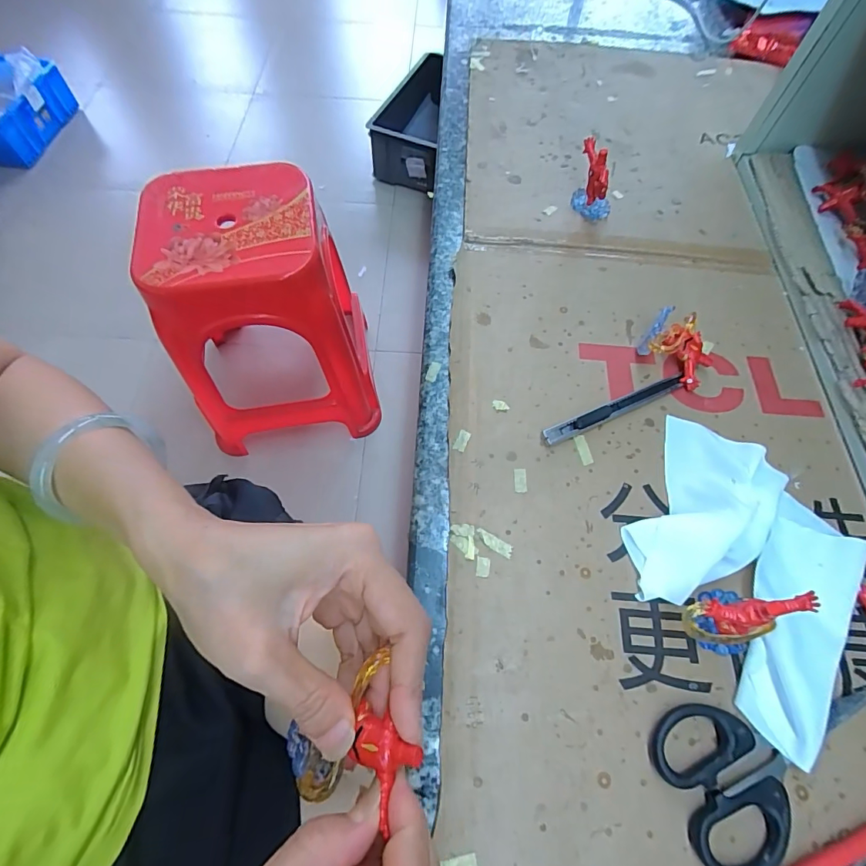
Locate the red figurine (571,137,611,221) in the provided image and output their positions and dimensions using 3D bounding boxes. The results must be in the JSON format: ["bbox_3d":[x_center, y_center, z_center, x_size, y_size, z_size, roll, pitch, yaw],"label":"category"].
[{"bbox_3d":[0.139,-0.214,0.371,0.027,0.052,0.040,-3,64,-3],"label":"red figurine"}]

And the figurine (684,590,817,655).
[{"bbox_3d":[0.160,0.100,0.229,0.055,0.044,0.028,2,64,0],"label":"figurine"}]

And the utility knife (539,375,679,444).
[{"bbox_3d":[0.127,-0.018,0.303,0.114,0.010,0.010,-22,67,-12],"label":"utility knife"}]

